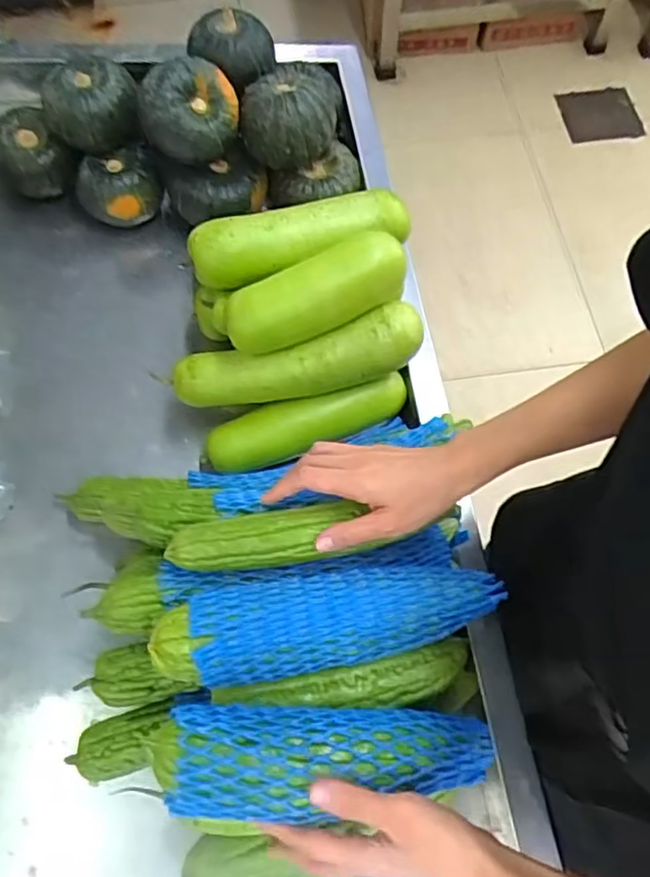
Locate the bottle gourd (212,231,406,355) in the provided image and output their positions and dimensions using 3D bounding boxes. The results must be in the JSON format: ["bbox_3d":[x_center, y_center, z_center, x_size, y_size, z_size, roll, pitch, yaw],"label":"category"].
[{"bbox_3d":[-0.016,-0.144,0.631,0.186,0.057,0.076,-15,67,-6],"label":"bottle gourd"}]

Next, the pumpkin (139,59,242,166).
[{"bbox_3d":[-0.158,-0.382,0.745,0.109,0.082,0.074,-8,67,-3],"label":"pumpkin"}]

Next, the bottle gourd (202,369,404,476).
[{"bbox_3d":[-0.016,-0.019,0.687,0.221,0.050,0.047,-19,68,-7],"label":"bottle gourd"}]

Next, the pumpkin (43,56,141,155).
[{"bbox_3d":[-0.278,-0.400,0.777,0.103,0.079,0.084,-17,67,-6],"label":"pumpkin"}]

